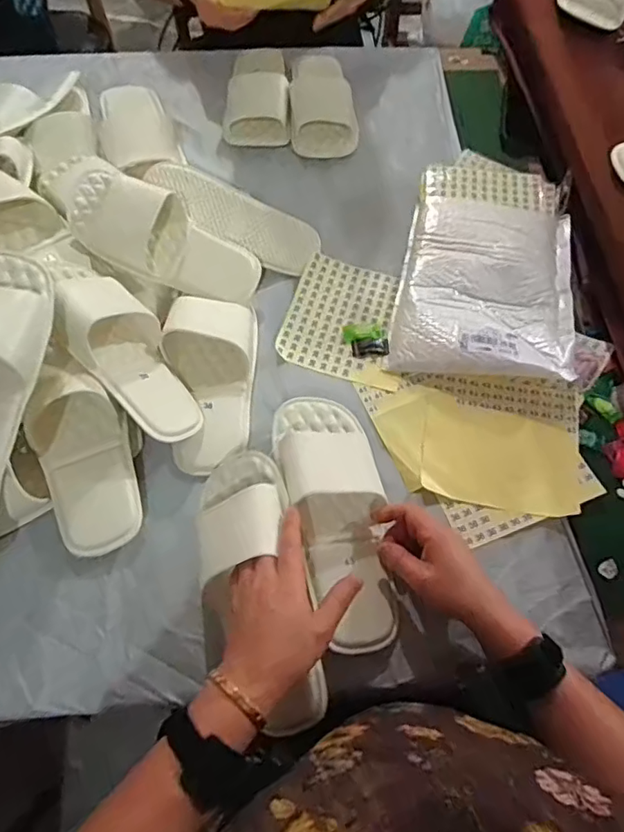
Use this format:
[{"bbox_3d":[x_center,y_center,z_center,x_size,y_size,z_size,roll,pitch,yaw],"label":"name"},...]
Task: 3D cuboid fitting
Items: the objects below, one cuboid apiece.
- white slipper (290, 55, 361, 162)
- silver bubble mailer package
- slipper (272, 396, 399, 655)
[{"bbox_3d":[0.015,-0.502,0.843,0.101,0.047,0.237,-2,65,-2],"label":"white slipper"},{"bbox_3d":[0.231,-0.195,0.700,0.215,0.036,0.339,12,65,4],"label":"silver bubble mailer package"},{"bbox_3d":[0.029,0.097,0.543,0.098,0.047,0.255,-12,70,-7],"label":"slipper"}]

